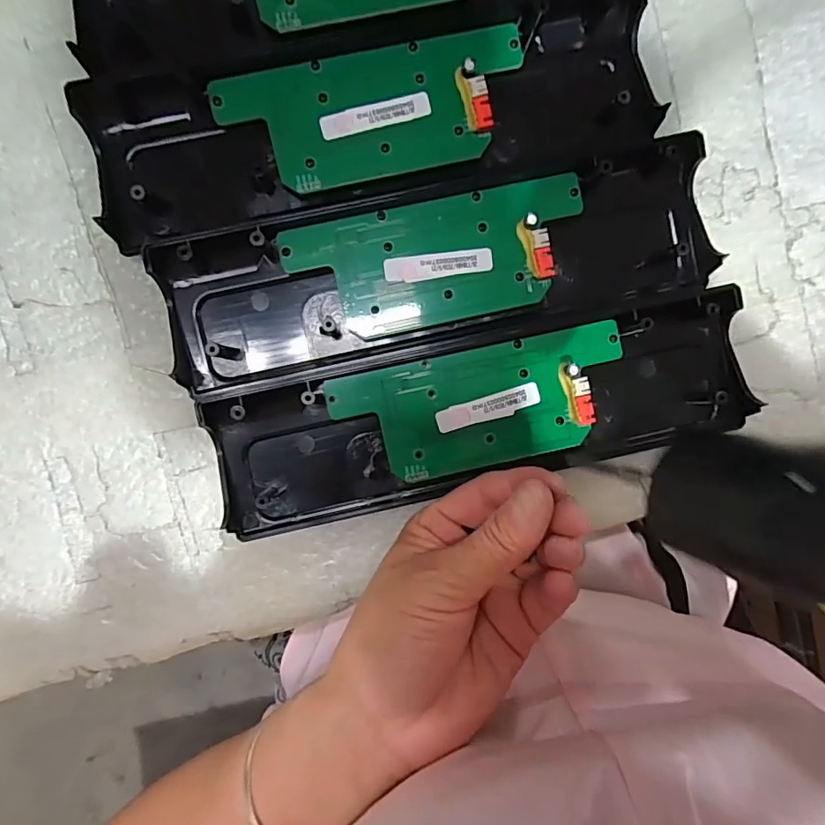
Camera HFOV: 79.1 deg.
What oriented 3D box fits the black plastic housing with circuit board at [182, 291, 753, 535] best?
[{"bbox_3d":[0.034,0.002,0.233,0.245,0.017,0.067,-13,94,-2],"label":"black plastic housing with circuit board"}]

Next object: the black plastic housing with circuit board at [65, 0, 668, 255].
[{"bbox_3d":[-0.016,-0.132,0.223,0.246,0.014,0.072,-14,94,-2],"label":"black plastic housing with circuit board"}]

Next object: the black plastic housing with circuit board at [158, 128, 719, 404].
[{"bbox_3d":[0.015,-0.064,0.228,0.245,0.017,0.068,-13,94,-2],"label":"black plastic housing with circuit board"}]

